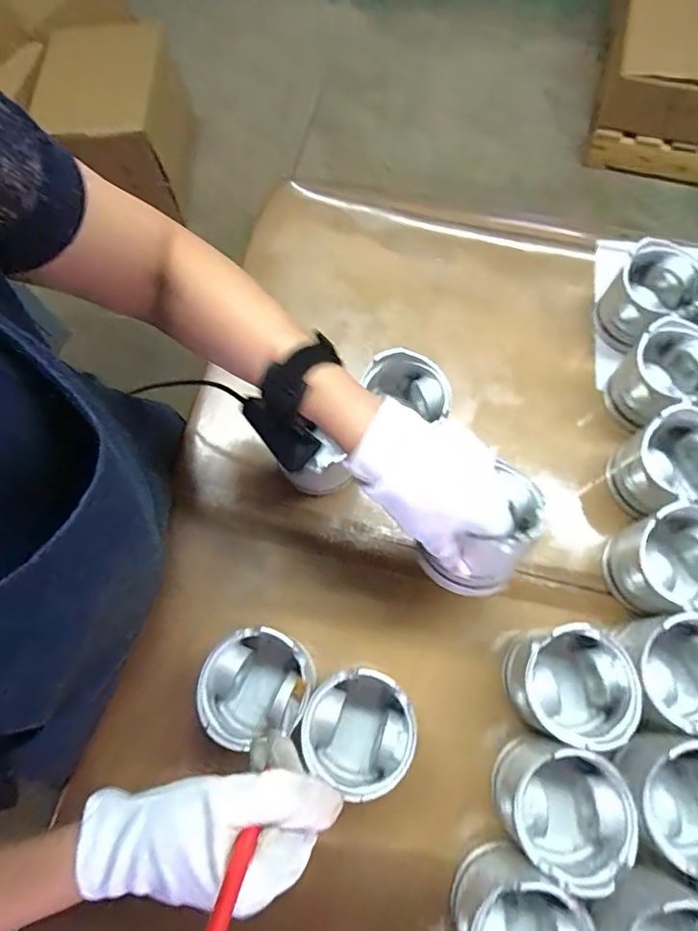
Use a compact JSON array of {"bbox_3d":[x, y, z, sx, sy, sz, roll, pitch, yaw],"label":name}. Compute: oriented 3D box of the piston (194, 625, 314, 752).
[{"bbox_3d":[-0.084,0.193,0.480,0.074,0.094,0.091,23,71,10],"label":"piston"}]

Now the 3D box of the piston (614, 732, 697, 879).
[{"bbox_3d":[0.274,0.270,0.430,0.097,0.067,0.092,26,71,11],"label":"piston"}]

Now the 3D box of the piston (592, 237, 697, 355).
[{"bbox_3d":[0.331,-0.186,0.602,0.090,0.082,0.087,41,75,15],"label":"piston"}]

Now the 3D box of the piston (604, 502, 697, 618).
[{"bbox_3d":[0.302,0.094,0.506,0.093,0.105,0.088,0,69,1],"label":"piston"}]

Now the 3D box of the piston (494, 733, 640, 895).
[{"bbox_3d":[0.172,0.276,0.434,0.095,0.078,0.087,25,71,10],"label":"piston"}]

